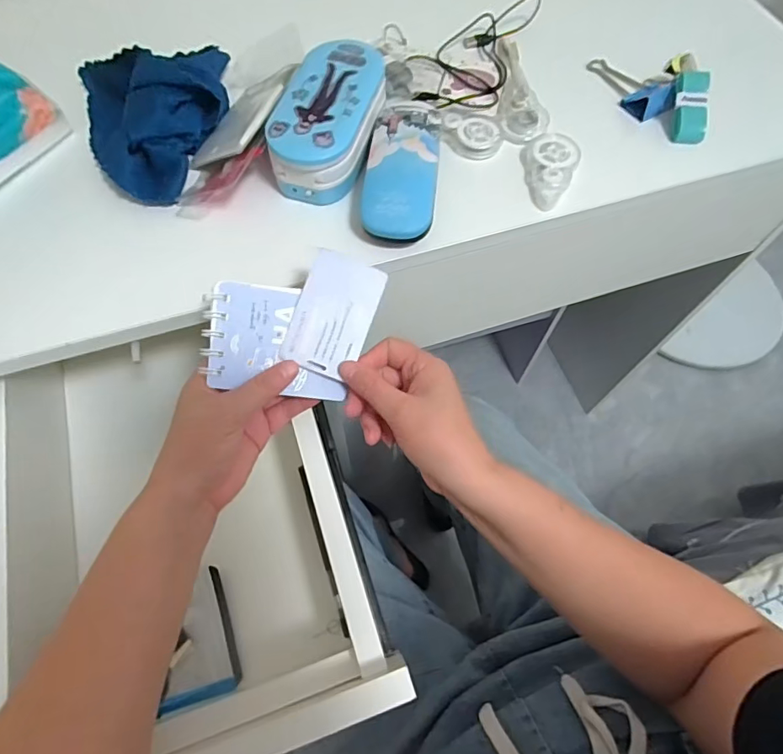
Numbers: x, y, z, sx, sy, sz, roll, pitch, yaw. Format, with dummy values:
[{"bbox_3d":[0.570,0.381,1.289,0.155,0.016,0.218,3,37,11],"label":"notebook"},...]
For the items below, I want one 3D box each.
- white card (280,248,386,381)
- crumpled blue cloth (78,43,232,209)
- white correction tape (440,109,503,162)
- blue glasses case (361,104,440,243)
[{"bbox_3d":[-0.041,-0.045,0.357,0.054,0.004,0.084,20,88,-9],"label":"white card"},{"bbox_3d":[-0.219,-0.242,0.445,0.135,0.066,0.173,-8,65,-6],"label":"crumpled blue cloth"},{"bbox_3d":[0.077,-0.232,0.474,0.056,0.021,0.038,38,69,16],"label":"white correction tape"},{"bbox_3d":[0.009,-0.178,0.427,0.060,0.029,0.143,5,64,0],"label":"blue glasses case"}]

